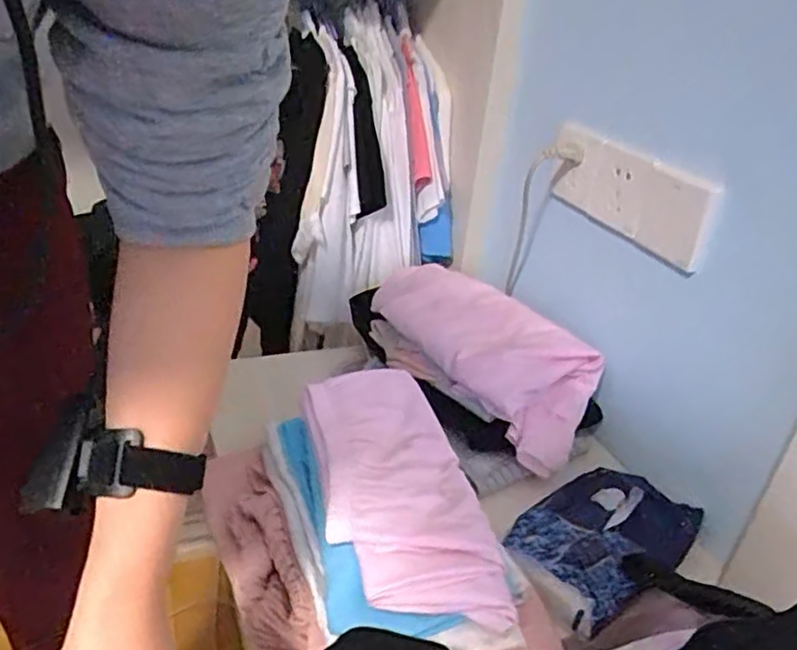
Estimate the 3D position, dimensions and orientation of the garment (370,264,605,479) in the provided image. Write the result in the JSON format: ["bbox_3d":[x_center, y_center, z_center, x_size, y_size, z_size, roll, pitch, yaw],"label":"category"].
[{"bbox_3d":[0.096,0.028,0.825,0.141,0.100,0.346,-17,37,-36],"label":"garment"}]

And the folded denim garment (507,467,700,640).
[{"bbox_3d":[0.198,0.203,0.650,0.179,0.034,0.138,-20,38,-39],"label":"folded denim garment"}]

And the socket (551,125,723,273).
[{"bbox_3d":[0.249,-0.146,0.721,0.018,0.091,0.249,-6,31,-21],"label":"socket"}]

